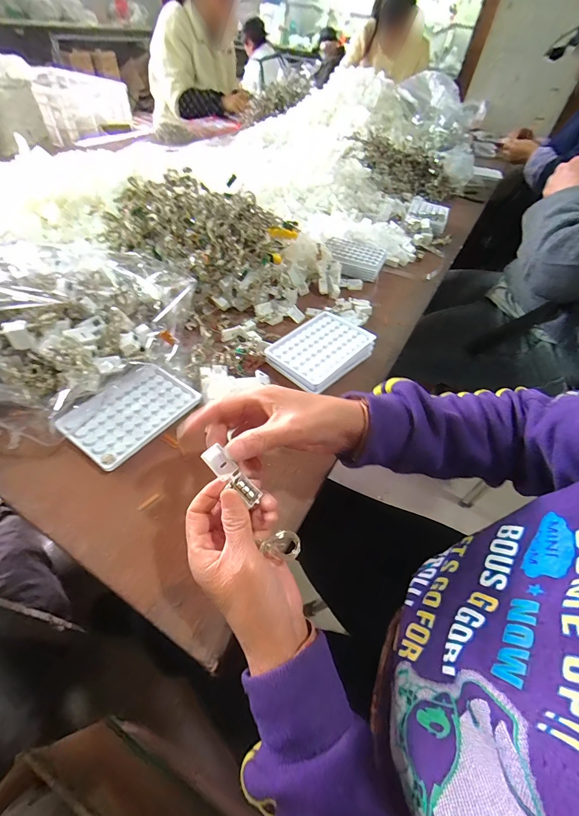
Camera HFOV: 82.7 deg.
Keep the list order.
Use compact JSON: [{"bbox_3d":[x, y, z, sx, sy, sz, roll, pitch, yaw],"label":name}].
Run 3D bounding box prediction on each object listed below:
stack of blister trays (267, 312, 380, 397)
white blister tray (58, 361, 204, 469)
[{"bbox_3d":[0.044,-0.079,0.460,0.129,0.032,0.099,-35,62,-29],"label":"stack of blister trays"},{"bbox_3d":[-0.183,0.002,0.380,0.095,0.009,0.128,31,54,18],"label":"white blister tray"}]

